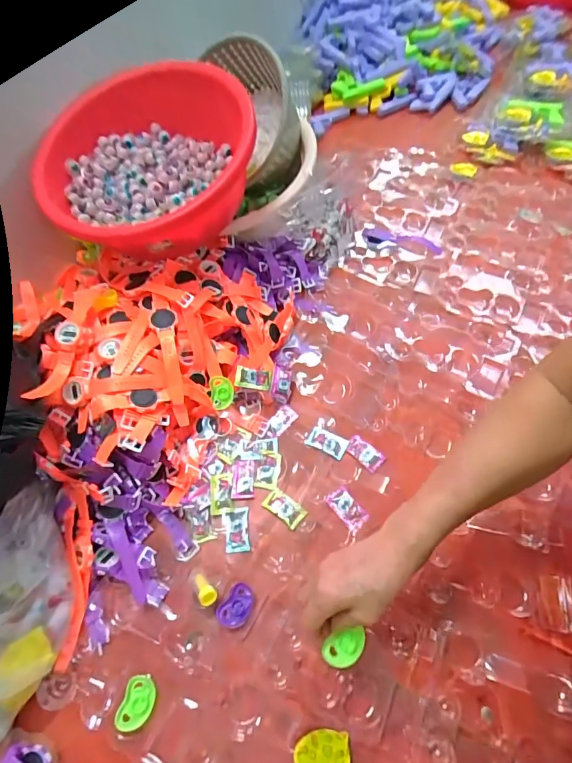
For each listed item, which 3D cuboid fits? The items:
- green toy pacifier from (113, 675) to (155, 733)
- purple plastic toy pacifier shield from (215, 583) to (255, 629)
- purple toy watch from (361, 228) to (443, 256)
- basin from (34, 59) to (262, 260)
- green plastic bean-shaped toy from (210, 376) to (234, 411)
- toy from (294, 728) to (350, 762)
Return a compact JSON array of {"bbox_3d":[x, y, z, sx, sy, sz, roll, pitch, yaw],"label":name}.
[{"bbox_3d":[-0.153,0.332,0.422,0.035,0.009,0.046,24,60,-10],"label":"green toy pacifier"},{"bbox_3d":[-0.056,0.257,0.467,0.032,0.005,0.048,33,67,21],"label":"purple plastic toy pacifier shield"},{"bbox_3d":[0.203,-0.254,0.735,0.149,0.015,0.052,21,64,16],"label":"purple toy watch"},{"bbox_3d":[-0.209,-0.331,0.623,0.296,0.163,0.343,-16,57,-4],"label":"basin"},{"bbox_3d":[-0.089,0.015,0.569,0.032,0.007,0.045,-13,92,-12],"label":"green plastic bean-shaped toy"},{"bbox_3d":[0.035,0.356,0.389,0.050,0.011,0.038,-1,60,4],"label":"toy"}]

